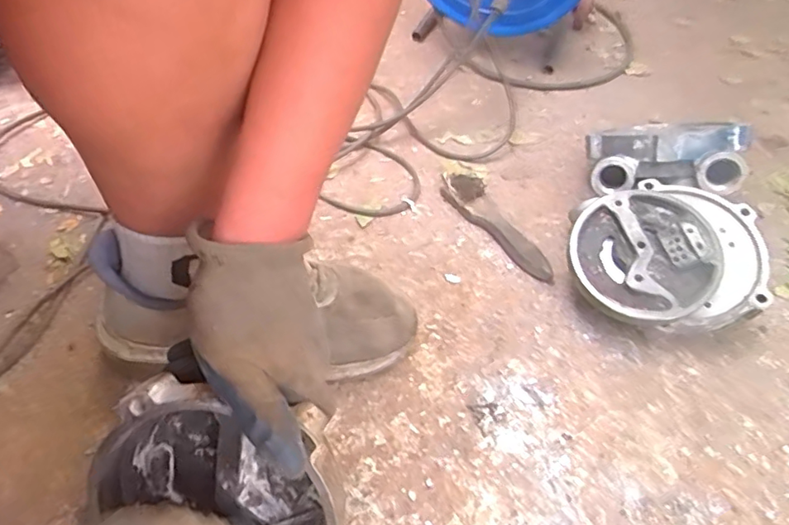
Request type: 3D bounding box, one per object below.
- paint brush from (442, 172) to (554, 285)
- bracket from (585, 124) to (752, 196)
[{"bbox_3d":[0.122,-0.044,0.665,0.046,0.023,0.179,-20,55,-18],"label":"paint brush"},{"bbox_3d":[0.313,-0.125,0.640,0.174,0.068,0.096,3,48,27],"label":"bracket"}]

